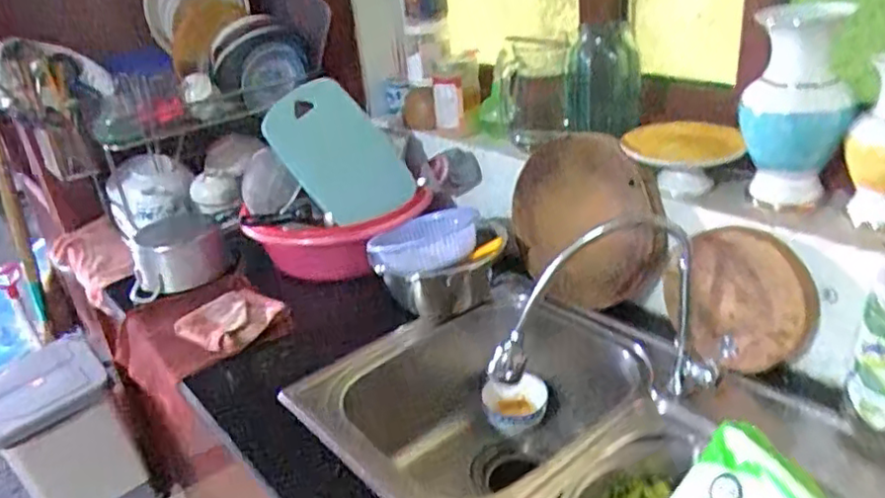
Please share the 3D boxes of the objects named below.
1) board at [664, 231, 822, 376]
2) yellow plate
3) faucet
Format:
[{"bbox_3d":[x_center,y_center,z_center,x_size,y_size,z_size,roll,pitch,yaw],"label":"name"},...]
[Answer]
[{"bbox_3d":[0.398,0.075,0.893,0.030,0.196,0.187,2,52,-38],"label":"board"},{"bbox_3d":[0.347,-0.154,0.950,0.156,0.028,0.144,-5,27,2],"label":"yellow plate"},{"bbox_3d":[0.207,0.087,0.880,0.305,0.297,0.099,-11,27,-10],"label":"faucet"}]

